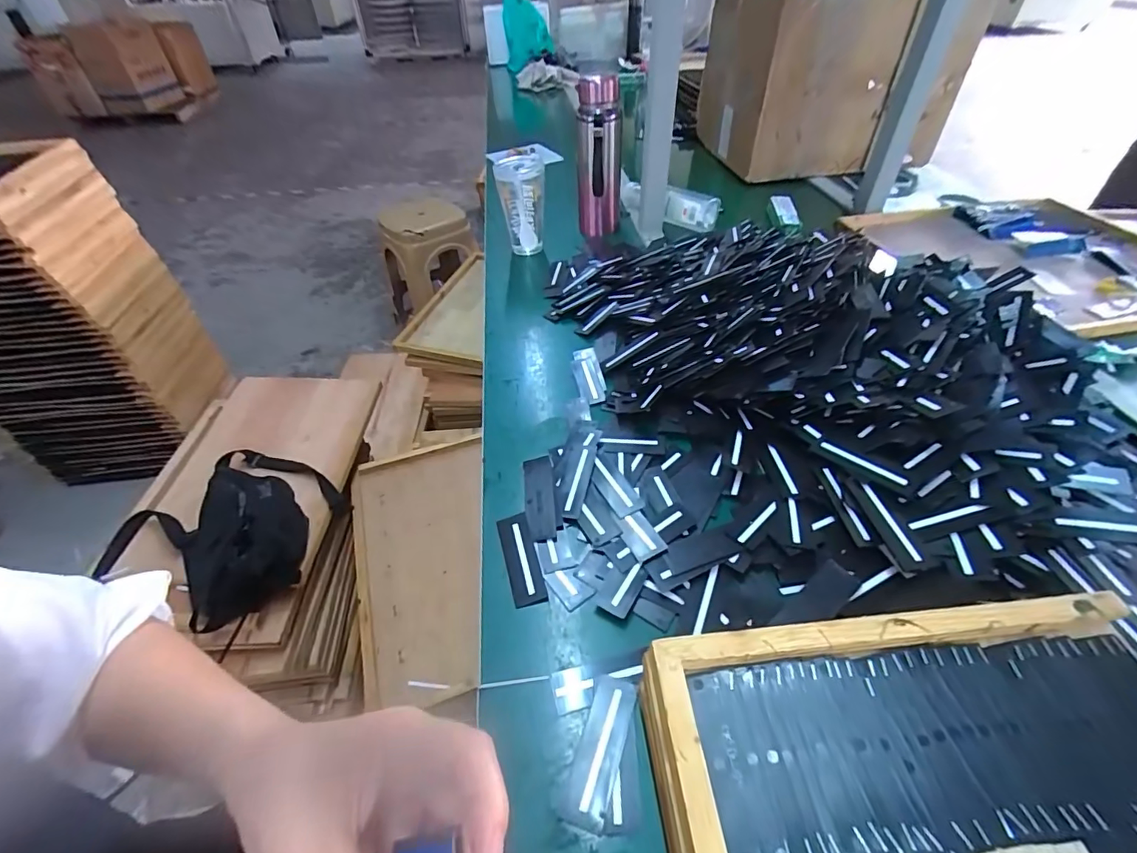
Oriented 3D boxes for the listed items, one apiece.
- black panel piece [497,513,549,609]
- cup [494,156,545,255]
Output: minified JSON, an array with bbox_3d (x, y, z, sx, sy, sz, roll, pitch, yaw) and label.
[{"bbox_3d":[-0.044,0.124,0.452,0.029,0.008,0.092,-13,46,-11],"label":"black panel piece"},{"bbox_3d":[-0.080,-0.375,0.846,0.078,0.158,0.076,-1,45,1],"label":"cup"}]

